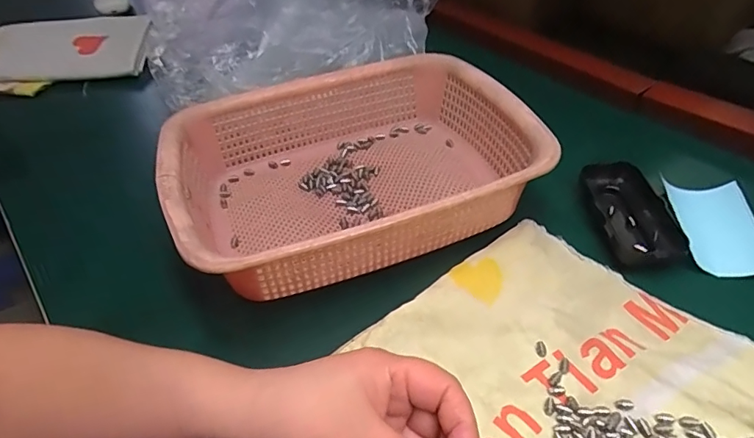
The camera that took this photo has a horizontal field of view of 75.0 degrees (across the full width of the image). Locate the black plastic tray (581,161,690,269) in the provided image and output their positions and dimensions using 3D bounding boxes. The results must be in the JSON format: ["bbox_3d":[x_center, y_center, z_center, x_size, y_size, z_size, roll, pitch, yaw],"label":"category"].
[{"bbox_3d":[0.206,-0.005,0.401,0.054,0.025,0.111,-2,45,3],"label":"black plastic tray"}]

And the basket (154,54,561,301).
[{"bbox_3d":[-0.022,-0.045,0.412,0.278,0.070,0.210,-17,46,-12],"label":"basket"}]

